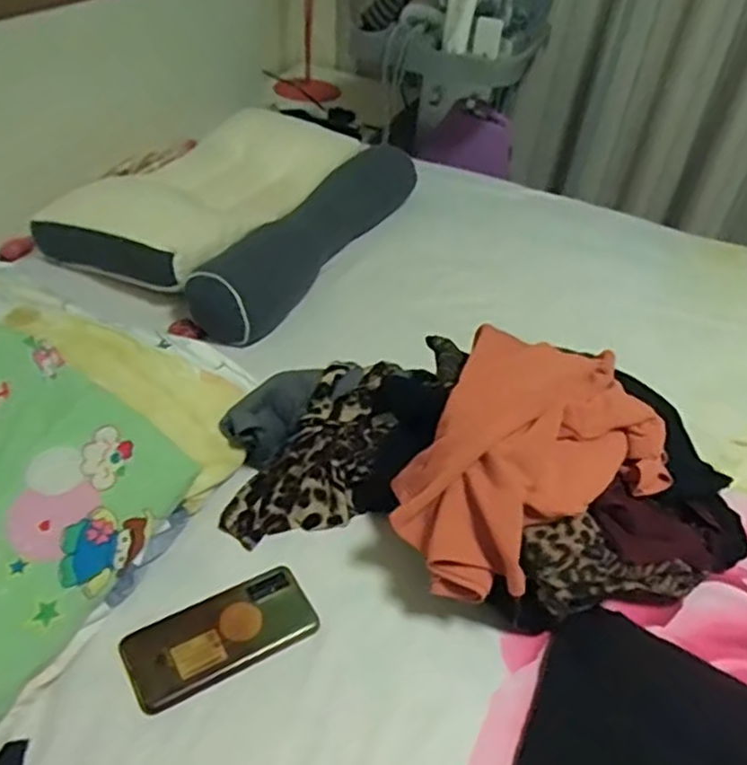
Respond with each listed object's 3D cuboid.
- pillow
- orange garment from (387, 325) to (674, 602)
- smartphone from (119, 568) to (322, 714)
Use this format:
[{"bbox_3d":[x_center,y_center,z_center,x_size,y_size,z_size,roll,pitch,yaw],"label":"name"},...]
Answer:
[{"bbox_3d":[-0.189,-0.292,1.148,0.349,0.127,0.604,22,42,19],"label":"pillow"},{"bbox_3d":[0.136,0.060,0.679,0.270,0.096,0.198,-21,46,-30],"label":"orange garment"},{"bbox_3d":[-0.134,0.221,0.623,0.160,0.012,0.075,-20,46,-29],"label":"smartphone"}]

